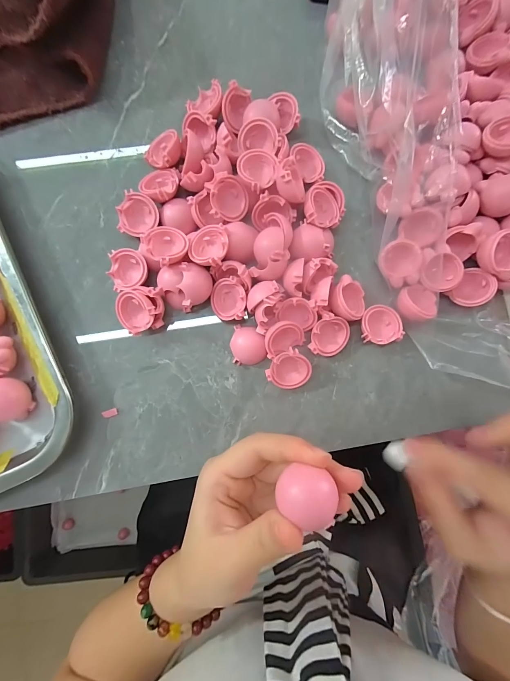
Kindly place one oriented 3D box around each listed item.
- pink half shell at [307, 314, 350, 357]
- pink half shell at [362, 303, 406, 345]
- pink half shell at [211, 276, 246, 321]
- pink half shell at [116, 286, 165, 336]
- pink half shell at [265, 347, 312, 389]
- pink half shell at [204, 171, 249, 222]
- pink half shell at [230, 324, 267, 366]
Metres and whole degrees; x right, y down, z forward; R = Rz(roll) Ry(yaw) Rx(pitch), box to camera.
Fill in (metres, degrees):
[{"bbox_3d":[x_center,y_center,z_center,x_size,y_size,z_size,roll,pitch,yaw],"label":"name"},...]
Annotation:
[{"bbox_3d":[0.055,-0.004,0.219,0.030,0.011,0.030,-4,104,-14],"label":"pink half shell"},{"bbox_3d":[0.093,-0.012,0.221,0.030,0.014,0.028,0,85,-3],"label":"pink half shell"},{"bbox_3d":[-0.020,-0.030,0.217,0.029,0.009,0.029,-4,94,28],"label":"pink half shell"},{"bbox_3d":[-0.082,-0.021,0.211,0.031,0.028,0.033,0,85,-3],"label":"pink half shell"},{"bbox_3d":[0.026,0.022,0.214,0.028,0.023,0.027,0,85,-3],"label":"pink half shell"},{"bbox_3d":[-0.021,-0.104,0.217,0.030,0.017,0.030,-7,107,-27],"label":"pink half shell"},{"bbox_3d":[-0.005,0.003,0.219,0.025,0.012,0.029,-3,86,-4],"label":"pink half shell"}]

